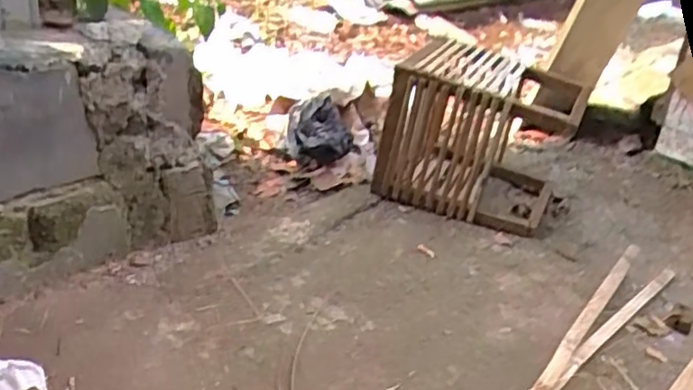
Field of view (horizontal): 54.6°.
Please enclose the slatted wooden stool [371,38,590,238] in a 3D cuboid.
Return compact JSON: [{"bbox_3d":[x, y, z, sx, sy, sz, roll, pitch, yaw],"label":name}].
[{"bbox_3d":[0.319,-0.152,1.536,0.371,0.311,0.377,17,30,21],"label":"slatted wooden stool"}]

